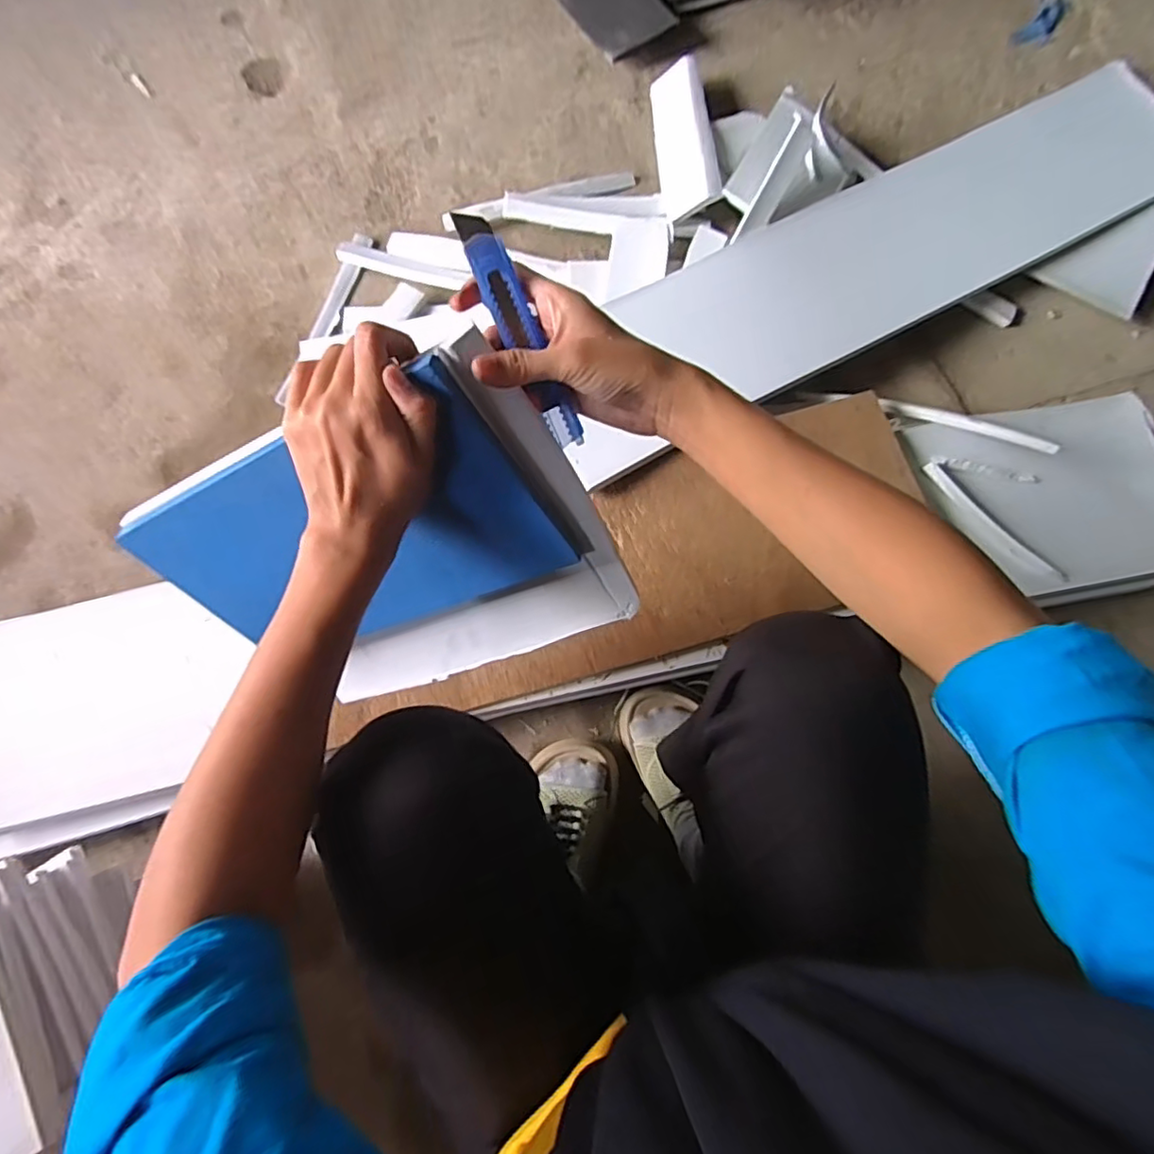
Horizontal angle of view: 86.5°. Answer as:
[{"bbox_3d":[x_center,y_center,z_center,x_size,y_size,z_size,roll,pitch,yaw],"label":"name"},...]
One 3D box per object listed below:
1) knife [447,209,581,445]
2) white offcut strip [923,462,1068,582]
[{"bbox_3d":[-0.029,-0.136,0.349,0.019,0.010,0.133,-30,115,-7],"label":"knife"},{"bbox_3d":[0.459,-0.057,0.679,0.187,0.021,0.030,43,80,12],"label":"white offcut strip"}]

